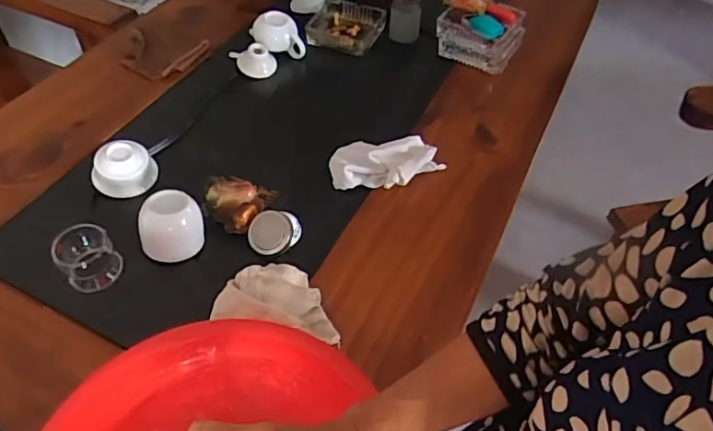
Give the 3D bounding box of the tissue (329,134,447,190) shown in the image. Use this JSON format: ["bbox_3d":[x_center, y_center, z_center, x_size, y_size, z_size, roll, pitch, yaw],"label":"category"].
[{"bbox_3d":[0.044,-0.075,0.768,0.157,0.047,0.073,2,50,-2],"label":"tissue"}]

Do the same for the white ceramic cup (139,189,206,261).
[{"bbox_3d":[-0.232,0.014,0.672,0.075,0.067,0.063,-2,50,-5],"label":"white ceramic cup"}]

